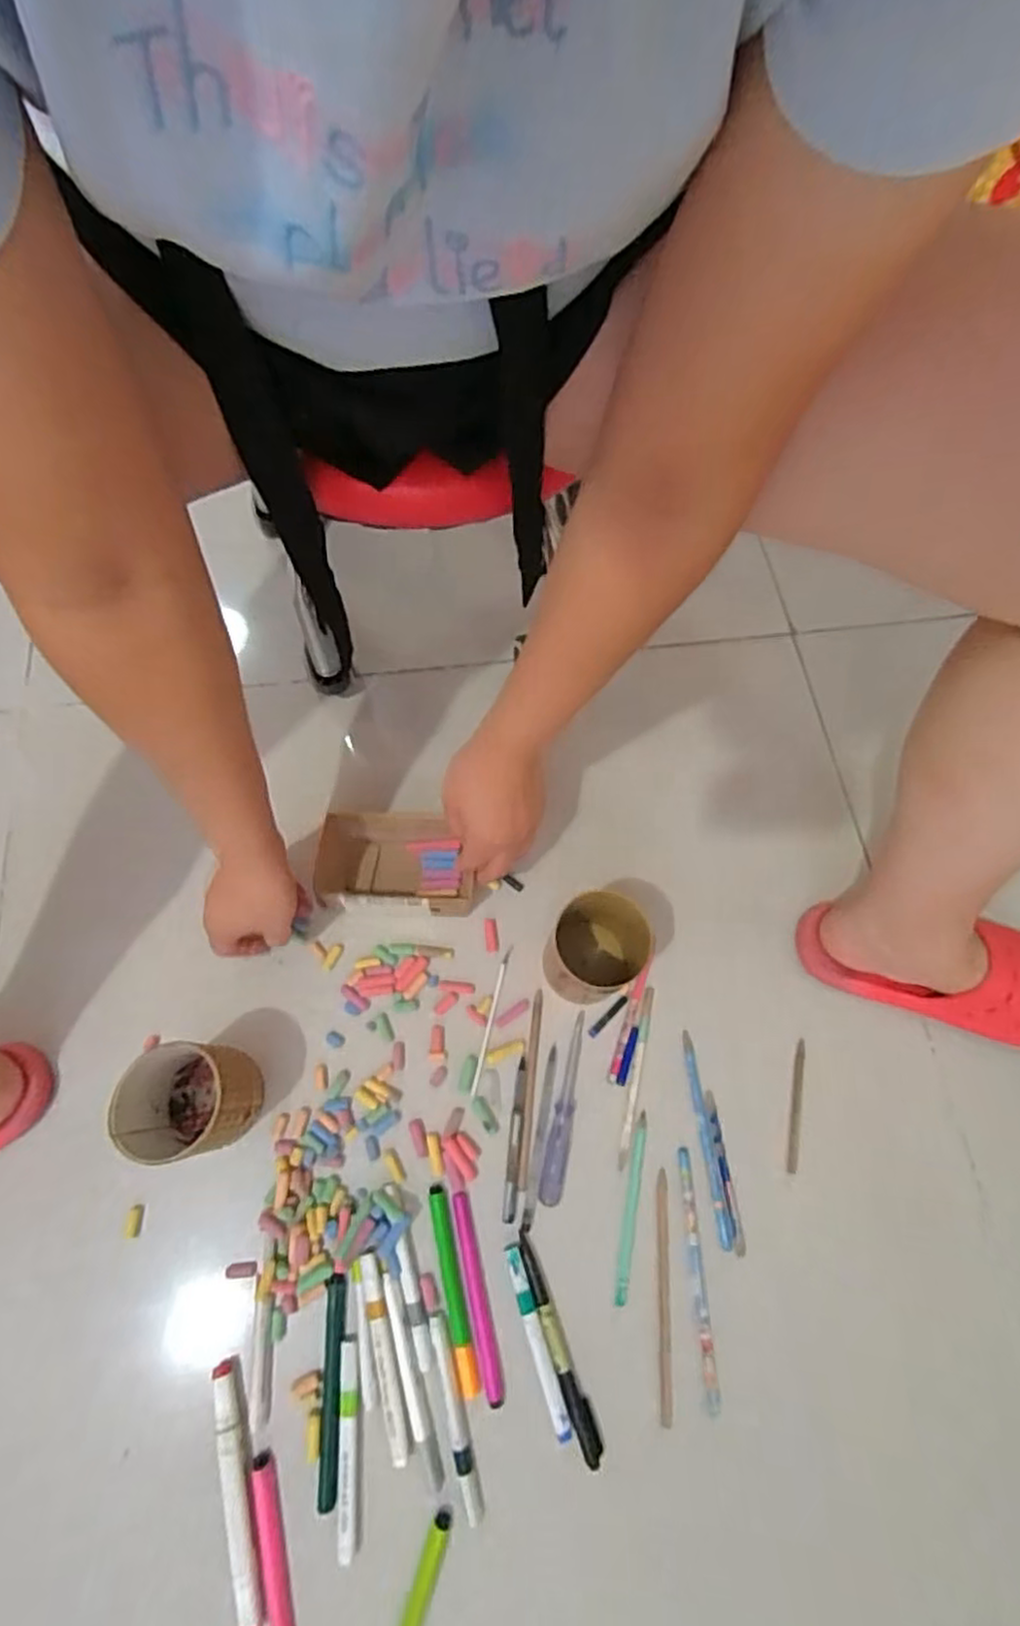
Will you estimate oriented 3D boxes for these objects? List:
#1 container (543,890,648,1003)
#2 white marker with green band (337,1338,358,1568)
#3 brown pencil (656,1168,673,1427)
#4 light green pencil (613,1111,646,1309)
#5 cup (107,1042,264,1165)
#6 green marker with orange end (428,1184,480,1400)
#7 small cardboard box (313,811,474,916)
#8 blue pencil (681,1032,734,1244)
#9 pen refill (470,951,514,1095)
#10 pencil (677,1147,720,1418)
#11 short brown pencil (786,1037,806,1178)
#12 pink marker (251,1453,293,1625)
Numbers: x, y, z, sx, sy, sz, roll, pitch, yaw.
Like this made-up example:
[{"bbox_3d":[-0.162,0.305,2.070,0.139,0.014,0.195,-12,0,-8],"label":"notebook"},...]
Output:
[{"bbox_3d":[0.068,0.114,0.581,0.069,0.112,0.071,1,69,-2],"label":"container"},{"bbox_3d":[-0.114,0.444,0.493,0.013,0.010,0.123,-3,69,-4],"label":"white marker with green band"},{"bbox_3d":[0.118,0.368,0.539,0.010,0.004,0.163,4,69,-1],"label":"brown pencil"},{"bbox_3d":[0.096,0.311,0.558,0.011,0.004,0.135,11,69,2],"label":"light green pencil"},{"bbox_3d":[-0.240,0.215,0.530,0.076,0.098,0.070,1,69,-2],"label":"cup"},{"bbox_3d":[-0.044,0.359,0.532,0.014,0.007,0.137,-12,70,-7],"label":"green marker with orange end"},{"bbox_3d":[-0.103,0.046,0.643,0.134,0.052,0.091,2,69,-2],"label":"small cardboard box"},{"bbox_3d":[0.161,0.265,0.578,0.011,0.004,0.161,-5,69,-5],"label":"blue pencil"},{"bbox_3d":[-0.016,0.178,0.611,0.007,0.004,0.126,13,69,3],"label":"pen refill"},{"bbox_3d":[0.144,0.355,0.542,0.013,0.004,0.172,-1,69,-3],"label":"pencil"},{"bbox_3d":[0.243,0.247,0.597,0.009,0.004,0.106,13,69,3],"label":"short brown pencil"},{"bbox_3d":[-0.157,0.516,0.471,0.015,0.008,0.139,-13,70,-7],"label":"pink marker"}]

